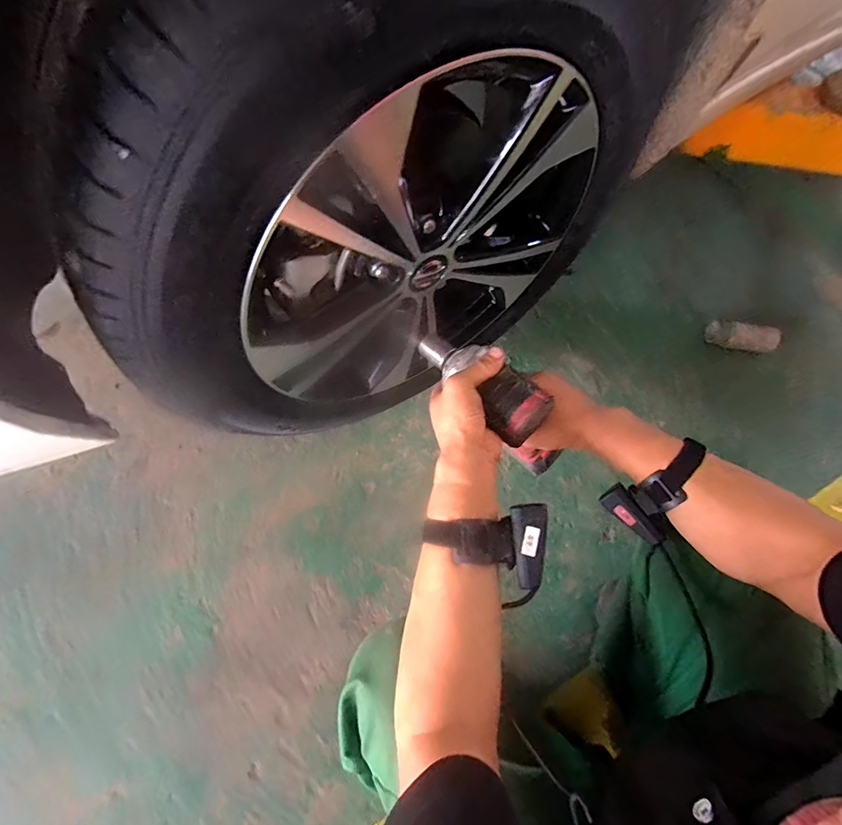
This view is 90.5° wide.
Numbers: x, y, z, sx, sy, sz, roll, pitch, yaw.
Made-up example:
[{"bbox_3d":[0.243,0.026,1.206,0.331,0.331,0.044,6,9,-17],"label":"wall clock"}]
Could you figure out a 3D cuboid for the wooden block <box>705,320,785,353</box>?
[{"bbox_3d":[0.714,-0.171,0.918,0.142,0.038,0.058,8,67,1],"label":"wooden block"}]

